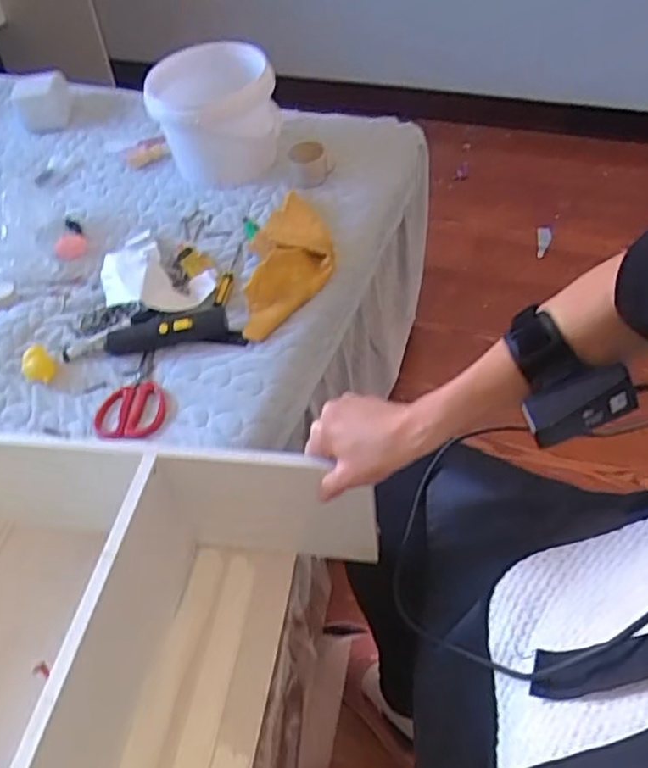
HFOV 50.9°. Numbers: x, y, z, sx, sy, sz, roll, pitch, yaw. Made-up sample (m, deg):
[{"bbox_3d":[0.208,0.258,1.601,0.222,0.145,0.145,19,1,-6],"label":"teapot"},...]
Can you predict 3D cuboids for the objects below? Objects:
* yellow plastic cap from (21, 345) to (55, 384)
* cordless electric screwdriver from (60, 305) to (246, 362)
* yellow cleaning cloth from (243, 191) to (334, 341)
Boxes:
[{"bbox_3d":[-0.367,-0.026,0.869,0.039,0.031,0.042,-3,47,3],"label":"yellow plastic cap"},{"bbox_3d":[-0.223,-0.067,0.883,0.232,0.032,0.059,-8,47,-2],"label":"cordless electric screwdriver"},{"bbox_3d":[-0.048,-0.176,0.951,0.116,0.042,0.273,-5,47,1],"label":"yellow cleaning cloth"}]

